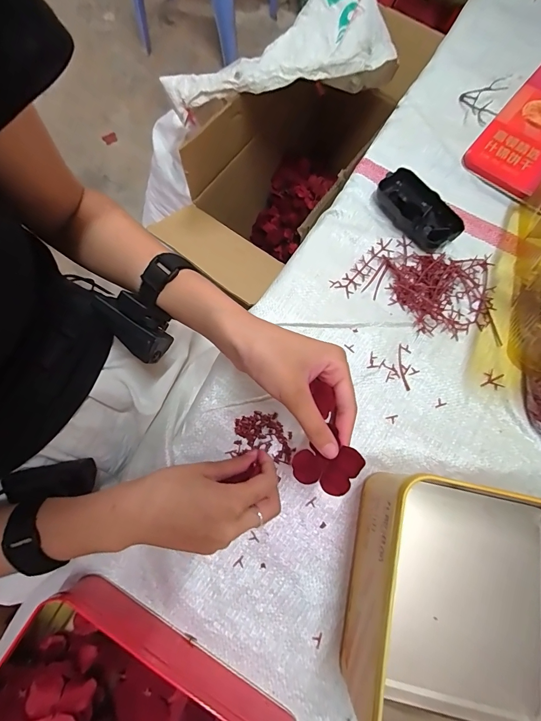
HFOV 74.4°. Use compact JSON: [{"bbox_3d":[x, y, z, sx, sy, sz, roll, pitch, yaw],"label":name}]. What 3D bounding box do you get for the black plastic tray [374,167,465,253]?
[{"bbox_3d":[0.176,-0.181,0.425,0.052,0.026,0.108,-36,75,-9],"label":"black plastic tray"}]

